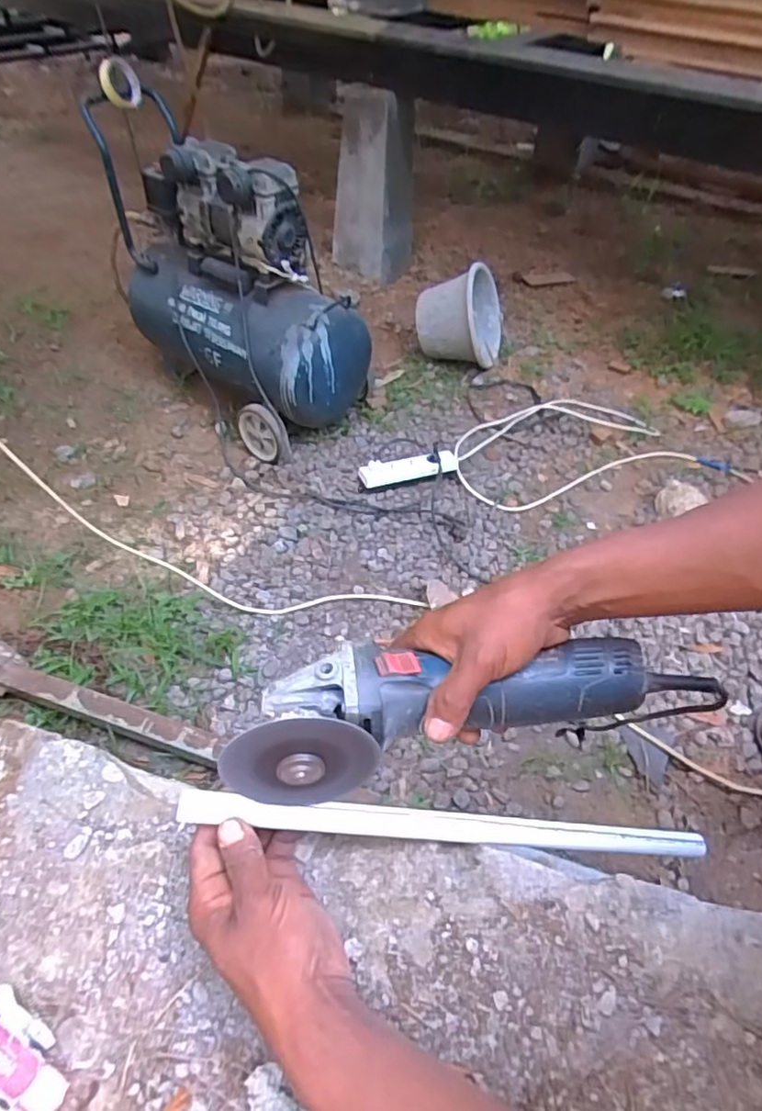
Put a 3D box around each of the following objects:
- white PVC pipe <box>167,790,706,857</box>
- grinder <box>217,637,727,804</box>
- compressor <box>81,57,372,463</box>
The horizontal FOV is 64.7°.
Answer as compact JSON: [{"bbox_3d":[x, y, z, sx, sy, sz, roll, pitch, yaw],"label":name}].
[{"bbox_3d":[0.068,0.204,0.451,0.418,0.014,0.019,12,48,-16],"label":"white PVC pipe"},{"bbox_3d":[0.067,0.101,0.412,0.336,0.077,0.077,-5,51,-8],"label":"grinder"},{"bbox_3d":[-0.339,-0.663,1.479,0.316,0.594,0.684,-36,59,-29],"label":"compressor"}]

